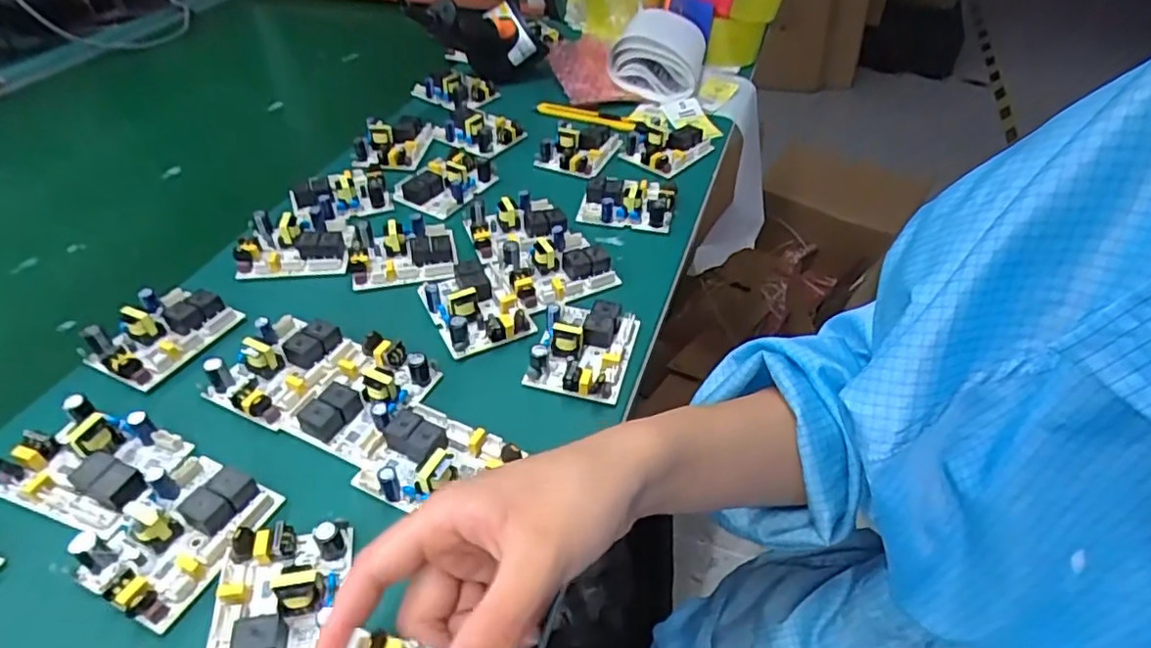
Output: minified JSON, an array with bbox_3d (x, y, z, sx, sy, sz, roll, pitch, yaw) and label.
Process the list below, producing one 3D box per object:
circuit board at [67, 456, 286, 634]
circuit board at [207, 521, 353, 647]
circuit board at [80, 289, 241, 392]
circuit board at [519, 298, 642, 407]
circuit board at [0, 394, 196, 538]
[{"bbox_3d":[-0.206,0.104,0.325,0.064,0.021,0.078,20,47,20],"label":"circuit board"},{"bbox_3d":[-0.141,0.133,0.297,0.056,0.025,0.080,-5,43,-5],"label":"circuit board"},{"bbox_3d":[-0.279,0.002,0.423,0.062,0.021,0.076,18,46,18],"label":"circuit board"},{"bbox_3d":[0.007,0.011,0.425,0.060,0.022,0.081,11,44,12],"label":"circuit board"},{"bbox_3d":[-0.267,0.074,0.350,0.087,0.022,0.061,13,45,14],"label":"circuit board"}]

